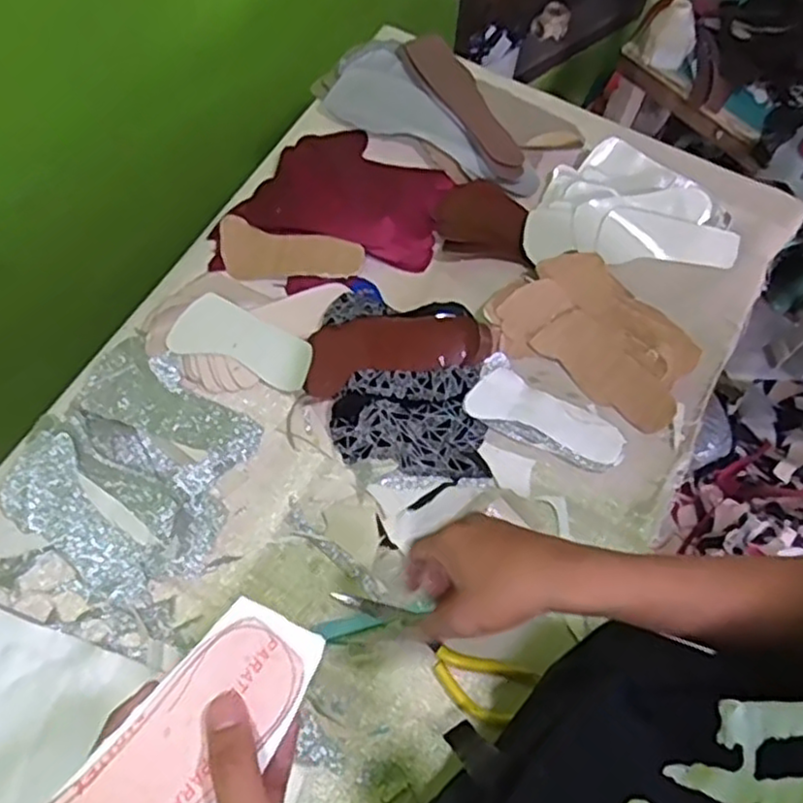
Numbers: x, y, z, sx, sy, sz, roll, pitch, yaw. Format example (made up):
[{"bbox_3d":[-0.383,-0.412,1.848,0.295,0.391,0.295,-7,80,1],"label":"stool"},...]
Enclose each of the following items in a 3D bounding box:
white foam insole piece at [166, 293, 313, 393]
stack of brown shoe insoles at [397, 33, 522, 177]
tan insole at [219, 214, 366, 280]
[{"bbox_3d":[-0.169,-0.065,0.769,0.152,0.011,0.069,20,89,4],"label":"white foam insole piece"},{"bbox_3d":[0.082,-0.381,0.918,0.083,0.012,0.240,-25,75,-28],"label":"stack of brown shoe insoles"},{"bbox_3d":[-0.134,-0.169,0.840,0.171,0.018,0.067,14,99,5],"label":"tan insole"}]

